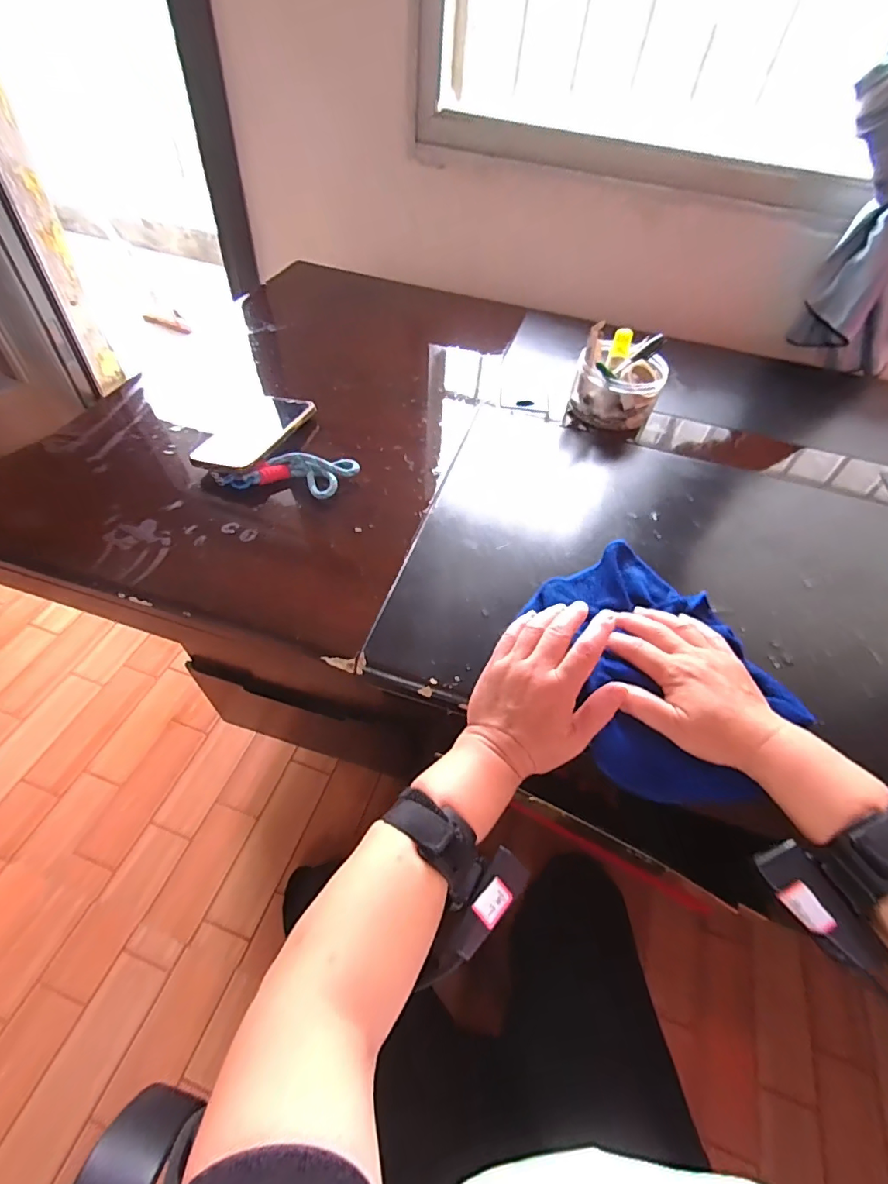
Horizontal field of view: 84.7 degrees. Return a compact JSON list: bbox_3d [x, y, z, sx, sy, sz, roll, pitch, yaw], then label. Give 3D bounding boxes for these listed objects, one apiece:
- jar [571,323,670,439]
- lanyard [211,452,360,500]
[{"bbox_3d":[0.243,-0.290,0.681,0.116,0.105,0.109,21,52,11],"label":"jar"},{"bbox_3d":[-0.175,-0.133,0.552,0.150,0.028,0.053,2,51,-4],"label":"lanyard"}]

